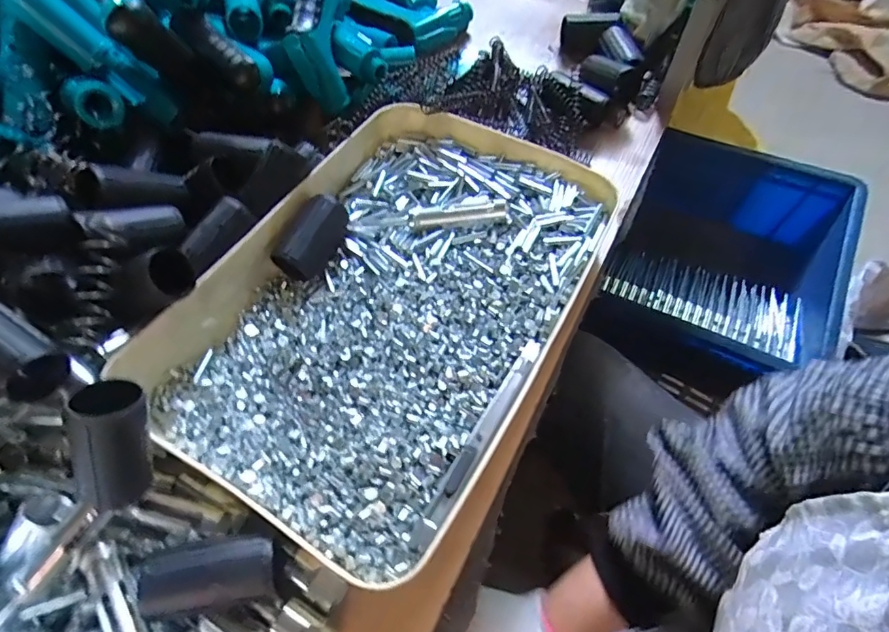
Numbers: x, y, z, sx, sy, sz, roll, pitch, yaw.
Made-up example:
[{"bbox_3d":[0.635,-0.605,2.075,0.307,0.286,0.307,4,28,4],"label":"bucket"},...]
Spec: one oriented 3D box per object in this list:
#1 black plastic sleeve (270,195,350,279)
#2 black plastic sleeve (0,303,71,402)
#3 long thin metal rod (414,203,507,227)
[{"bbox_3d":[-0.104,-0.059,0.381,0.035,0.037,0.062,20,60,13],"label":"black plastic sleeve"},{"bbox_3d":[-0.239,0.020,0.275,0.062,0.038,0.034,29,62,18],"label":"black plastic sleeve"},{"bbox_3d":[0.012,-0.076,0.382,0.070,0.011,0.011,-4,57,14],"label":"long thin metal rod"}]

